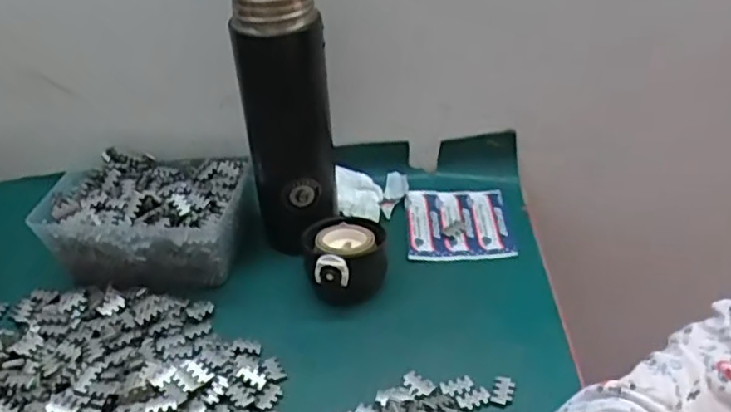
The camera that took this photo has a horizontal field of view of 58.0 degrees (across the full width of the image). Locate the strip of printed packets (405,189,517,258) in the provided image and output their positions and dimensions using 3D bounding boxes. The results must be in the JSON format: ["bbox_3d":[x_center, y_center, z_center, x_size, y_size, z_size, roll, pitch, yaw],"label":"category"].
[{"bbox_3d":[0.077,0.012,0.549,0.082,0.007,0.085,-3,34,3],"label":"strip of printed packets"}]

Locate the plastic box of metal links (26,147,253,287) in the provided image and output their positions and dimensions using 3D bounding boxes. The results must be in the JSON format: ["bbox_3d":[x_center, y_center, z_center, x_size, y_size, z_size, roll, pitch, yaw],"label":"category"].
[{"bbox_3d":[-0.172,0.004,0.548,0.157,0.053,0.120,1,35,9],"label":"plastic box of metal links"}]

